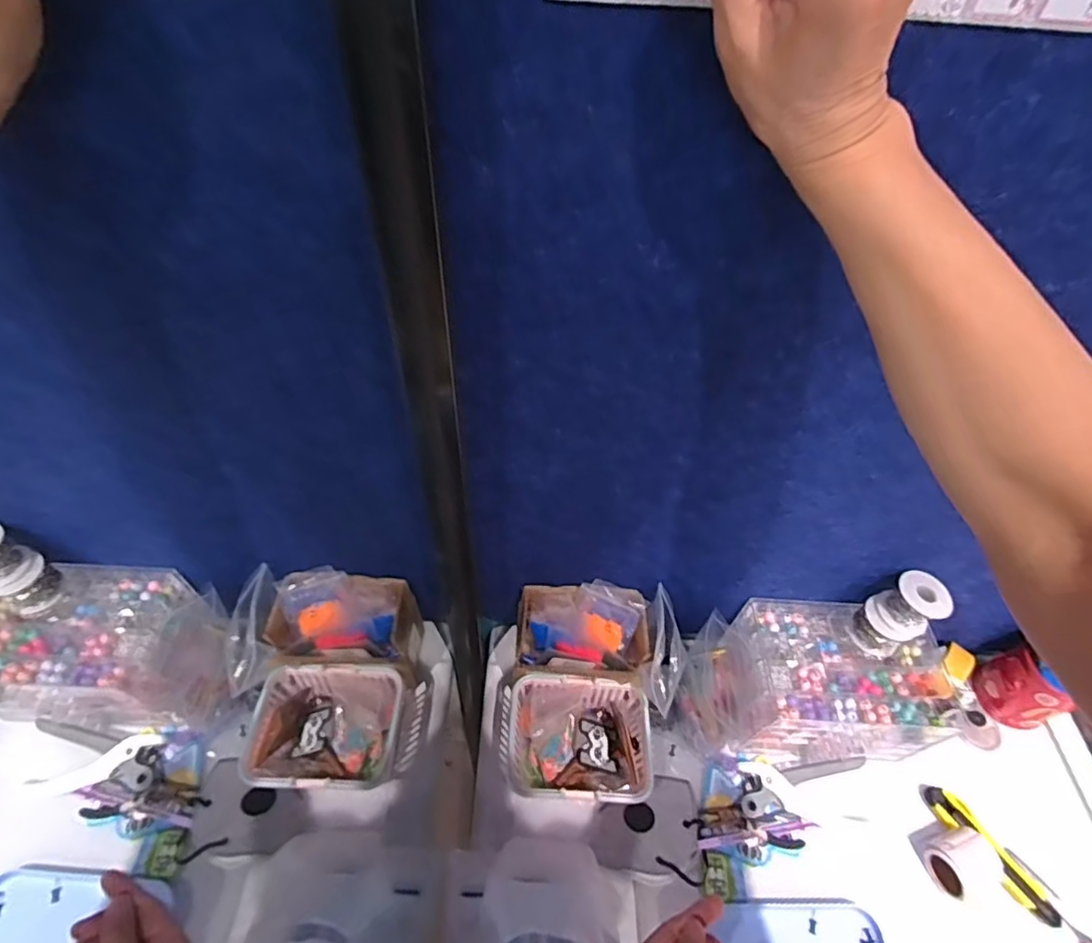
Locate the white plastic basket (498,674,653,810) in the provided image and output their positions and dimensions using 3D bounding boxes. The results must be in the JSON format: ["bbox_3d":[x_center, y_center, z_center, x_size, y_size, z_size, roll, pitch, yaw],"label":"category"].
[{"bbox_3d":[0.031,0.315,0.681,0.173,0.085,0.128,4,51,-1],"label":"white plastic basket"}]

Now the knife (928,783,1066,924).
[{"bbox_3d":[0.512,0.433,0.674,0.047,0.032,0.155,-30,59,-25],"label":"knife"}]

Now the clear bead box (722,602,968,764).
[{"bbox_3d":[0.347,0.262,0.720,0.218,0.140,0.152,4,51,-1],"label":"clear bead box"}]

